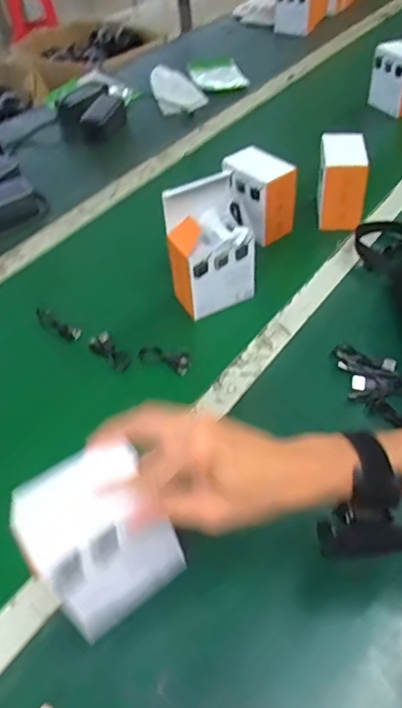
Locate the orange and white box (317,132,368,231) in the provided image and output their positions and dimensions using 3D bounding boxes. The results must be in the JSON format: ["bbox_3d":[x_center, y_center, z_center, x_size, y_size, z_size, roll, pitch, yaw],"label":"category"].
[{"bbox_3d":[0.234,-0.291,0.896,0.070,0.109,0.109,6,49,12],"label":"orange and white box"}]

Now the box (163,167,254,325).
[{"bbox_3d":[0.014,-0.146,0.735,0.102,0.166,0.072,-27,50,-17],"label":"box"}]

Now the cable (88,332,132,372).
[{"bbox_3d":[-0.123,-0.003,0.728,0.029,0.018,0.071,-32,52,-22],"label":"cable"}]

